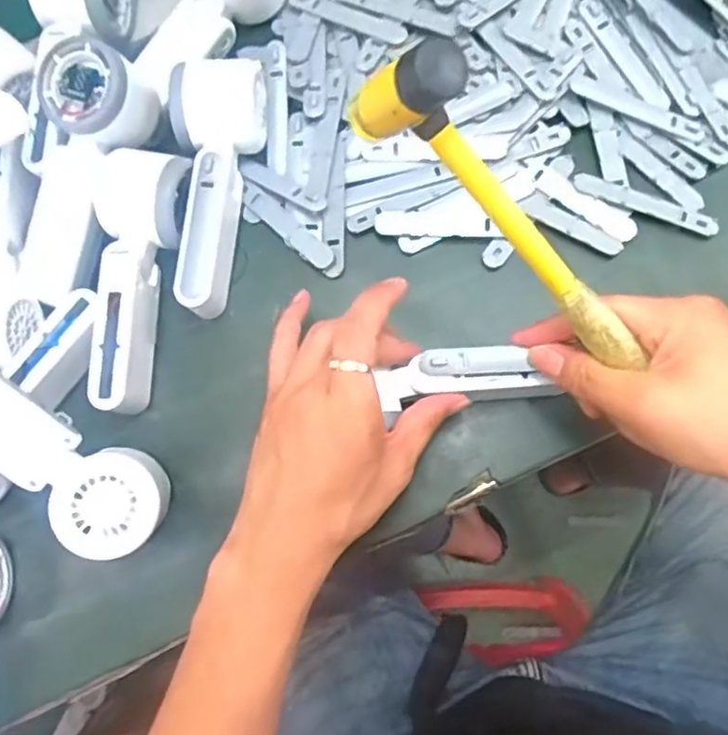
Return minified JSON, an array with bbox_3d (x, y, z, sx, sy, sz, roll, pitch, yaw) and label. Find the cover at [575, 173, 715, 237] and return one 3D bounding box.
[{"bbox_3d":[0.183,-0.107,0.418,0.093,0.004,0.017,25,80,9],"label":"cover"}]

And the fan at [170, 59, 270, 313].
[{"bbox_3d":[-0.096,-0.124,0.427,0.056,0.053,0.178,-1,80,3],"label":"fan"}]

